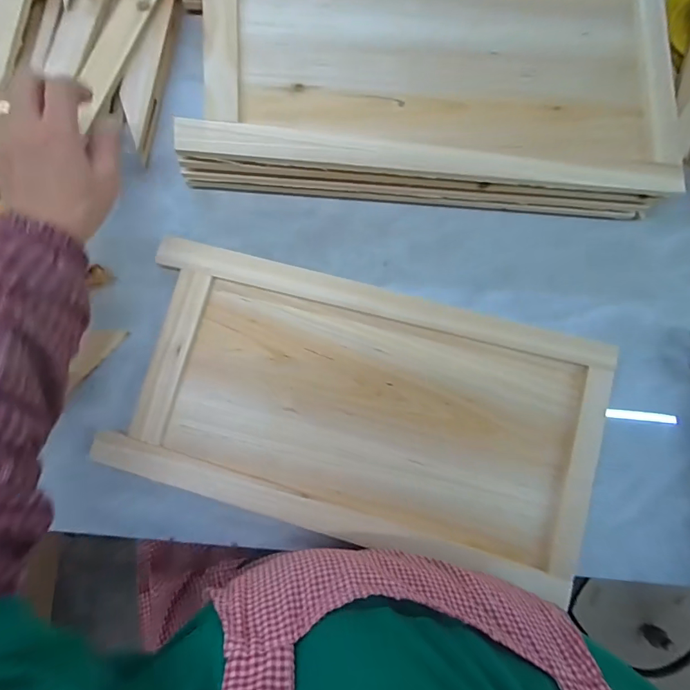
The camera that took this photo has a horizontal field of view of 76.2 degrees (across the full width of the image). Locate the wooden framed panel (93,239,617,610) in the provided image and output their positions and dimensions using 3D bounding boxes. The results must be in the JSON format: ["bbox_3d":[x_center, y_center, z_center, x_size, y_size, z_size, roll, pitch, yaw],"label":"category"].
[{"bbox_3d":[0.034,0.065,0.419,0.428,0.024,0.236,16,84,-5],"label":"wooden framed panel"}]

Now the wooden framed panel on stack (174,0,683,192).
[{"bbox_3d":[0.090,-0.262,0.398,0.433,0.019,0.224,0,85,-7],"label":"wooden framed panel on stack"}]

